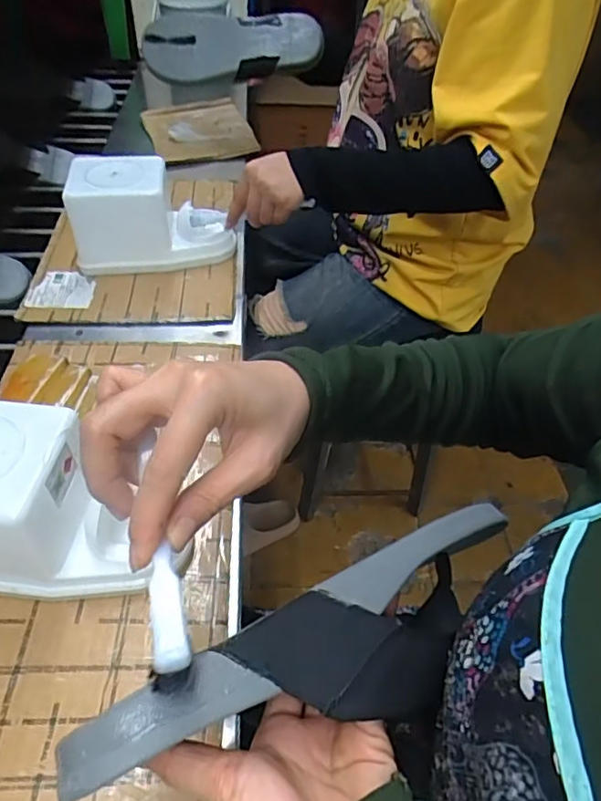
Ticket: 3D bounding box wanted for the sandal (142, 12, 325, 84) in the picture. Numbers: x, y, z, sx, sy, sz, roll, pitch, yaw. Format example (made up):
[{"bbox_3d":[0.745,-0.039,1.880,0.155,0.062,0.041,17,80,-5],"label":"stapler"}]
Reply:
[{"bbox_3d":[-0.108,-0.516,0.817,0.255,0.083,0.078,14,48,13],"label":"sandal"}]

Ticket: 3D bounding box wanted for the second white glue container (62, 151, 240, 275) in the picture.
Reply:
[{"bbox_3d":[-0.176,-0.226,0.677,0.186,0.112,0.086,-5,47,-8],"label":"second white glue container"}]

